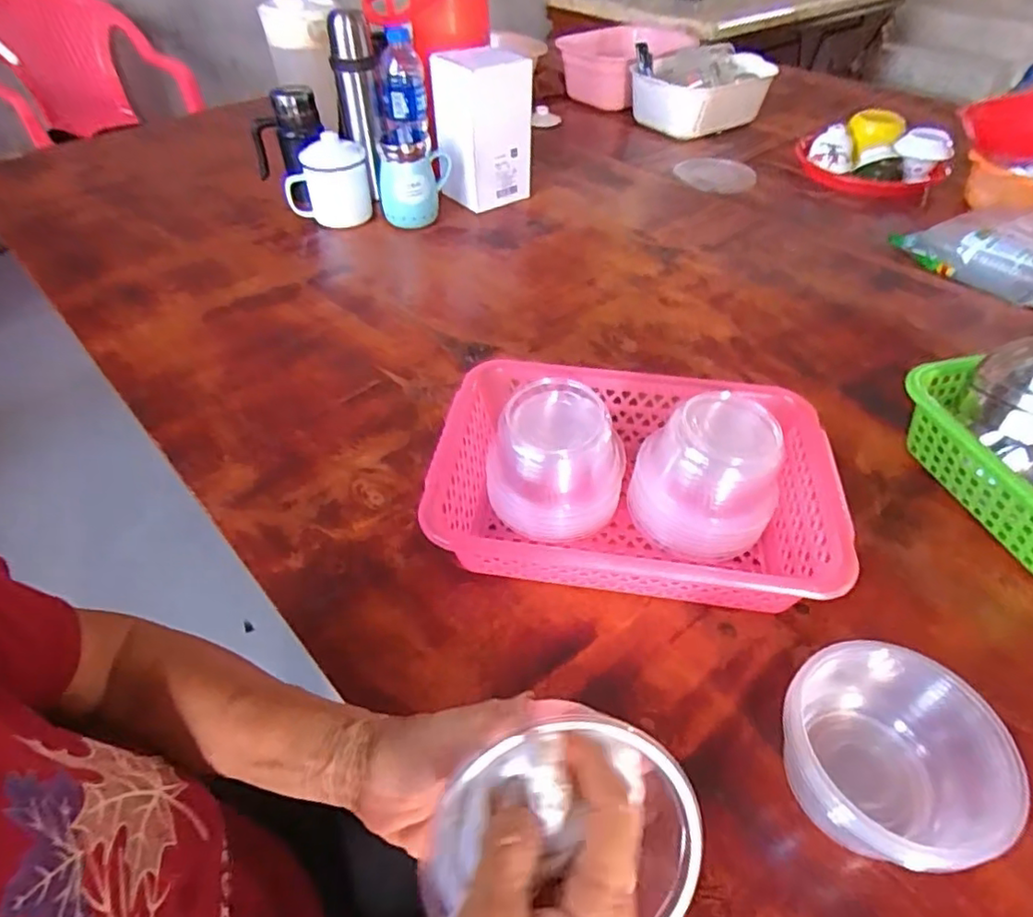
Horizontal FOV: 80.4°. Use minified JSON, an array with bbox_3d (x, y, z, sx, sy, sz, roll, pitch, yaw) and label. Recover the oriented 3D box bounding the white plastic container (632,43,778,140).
[{"bbox_3d":[0.386,-0.766,1.282,0.244,0.136,0.195,-30,53,-26],"label":"white plastic container"}]

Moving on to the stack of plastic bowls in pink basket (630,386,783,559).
[{"bbox_3d":[0.154,0.016,0.499,0.100,0.105,0.098,-9,45,-11],"label":"stack of plastic bowls in pink basket"}]

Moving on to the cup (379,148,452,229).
[{"bbox_3d":[-0.153,-0.408,0.934,0.082,0.103,0.078,0,44,0],"label":"cup"}]

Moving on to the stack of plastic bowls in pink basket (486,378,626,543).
[{"bbox_3d":[0.032,0.007,0.515,0.114,0.099,0.100,0,44,-1],"label":"stack of plastic bowls in pink basket"}]

